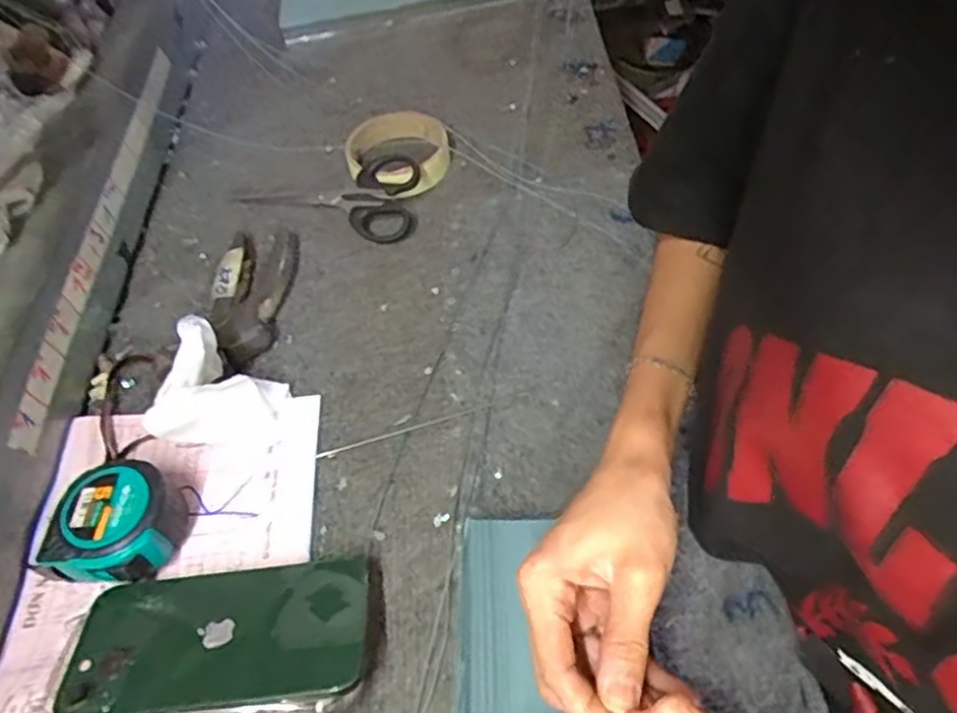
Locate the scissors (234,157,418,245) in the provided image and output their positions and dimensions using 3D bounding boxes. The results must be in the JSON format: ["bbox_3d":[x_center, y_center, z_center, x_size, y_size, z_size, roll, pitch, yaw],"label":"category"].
[{"bbox_3d":[-0.118,-0.116,0.564,0.154,0.019,0.070,-8,77,18],"label":"scissors"}]

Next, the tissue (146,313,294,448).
[{"bbox_3d":[-0.161,0.024,0.426,0.049,0.070,0.067,11,54,13],"label":"tissue"}]

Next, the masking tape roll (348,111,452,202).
[{"bbox_3d":[-0.066,-0.175,0.592,0.087,0.028,0.100,22,58,21],"label":"masking tape roll"}]

